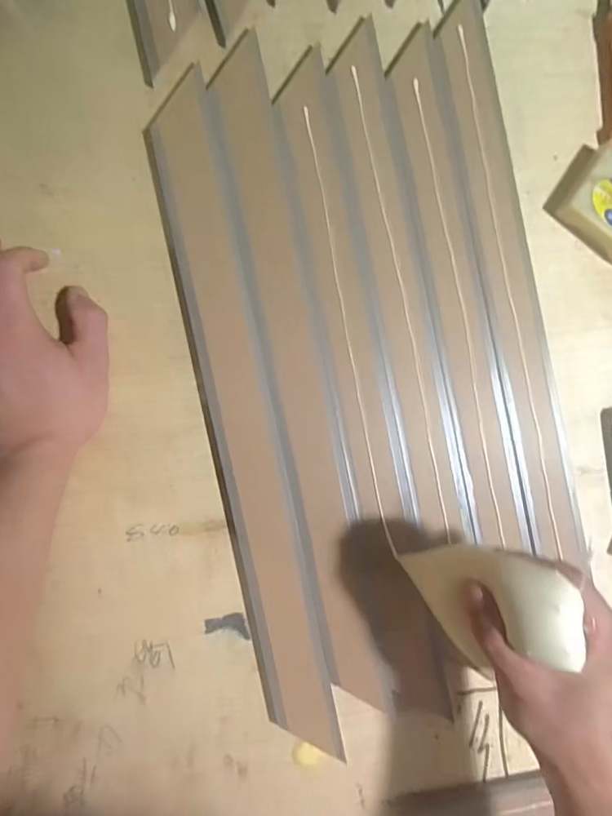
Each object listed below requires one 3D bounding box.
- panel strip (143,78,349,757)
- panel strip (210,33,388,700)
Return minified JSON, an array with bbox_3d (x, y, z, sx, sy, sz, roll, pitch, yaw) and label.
[{"bbox_3d":[-0.046,0.014,0.355,0.051,0.009,0.482,-12,93,-8],"label":"panel strip"},{"bbox_3d":[-0.006,-0.017,0.358,0.045,0.006,0.480,-12,93,-8],"label":"panel strip"}]

